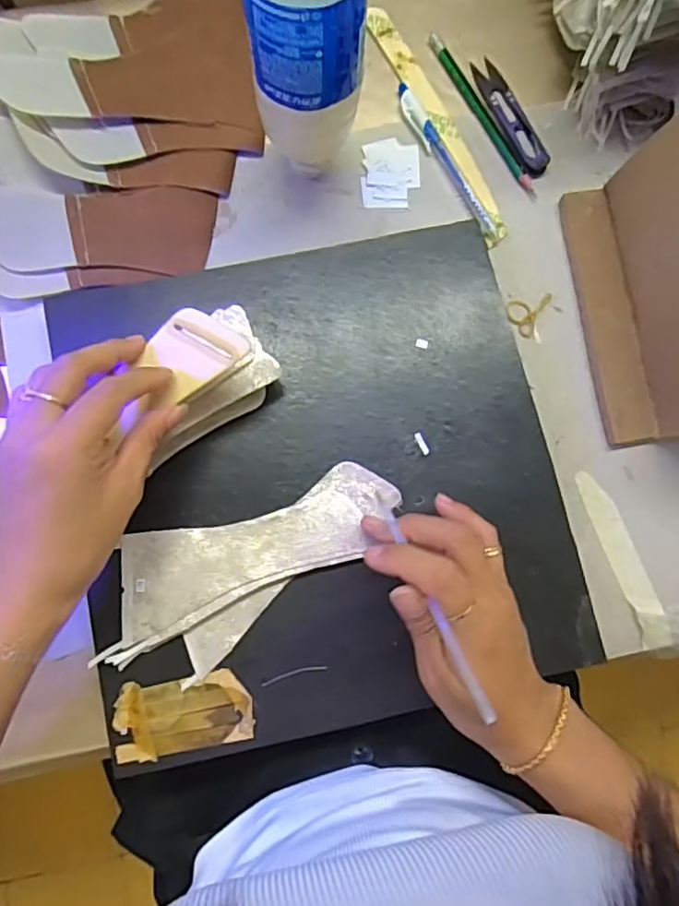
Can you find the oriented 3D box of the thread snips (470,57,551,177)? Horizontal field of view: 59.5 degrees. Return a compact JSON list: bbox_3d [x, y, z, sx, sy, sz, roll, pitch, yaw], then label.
[{"bbox_3d":[0.126,-0.251,0.442,0.023,0.009,0.099,-24,84,-5],"label":"thread snips"}]

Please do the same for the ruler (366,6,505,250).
[{"bbox_3d":[0.072,-0.245,0.440,0.020,0.008,0.204,-27,85,-5],"label":"ruler"}]

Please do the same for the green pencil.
[{"bbox_3d":[0.105,-0.251,0.441,0.010,0.009,0.146,-29,85,-7],"label":"green pencil"}]

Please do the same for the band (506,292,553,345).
[{"bbox_3d":[0.134,-0.099,0.423,0.028,0.004,0.036,15,82,0],"label":"band"}]

